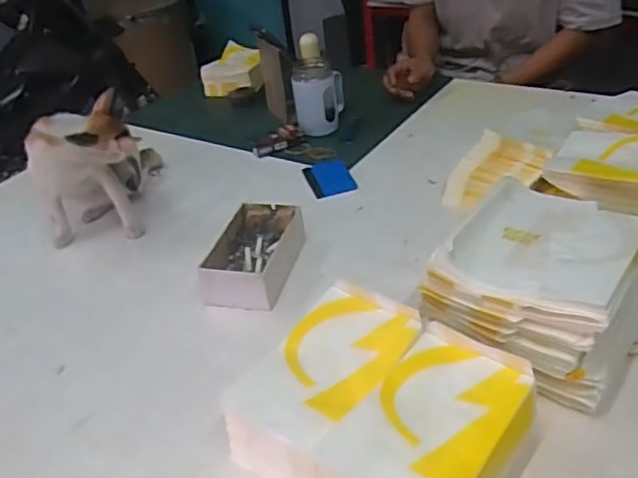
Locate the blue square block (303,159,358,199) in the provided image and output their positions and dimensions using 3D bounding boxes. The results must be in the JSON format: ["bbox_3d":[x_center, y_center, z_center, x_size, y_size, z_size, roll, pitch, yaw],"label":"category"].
[{"bbox_3d":[0.018,-0.104,1.036,0.072,0.005,0.108,-14,35,-9],"label":"blue square block"}]

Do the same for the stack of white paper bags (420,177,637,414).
[{"bbox_3d":[0.244,0.048,0.673,0.188,0.119,0.204,20,43,34],"label":"stack of white paper bags"}]

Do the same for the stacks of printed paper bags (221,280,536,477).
[{"bbox_3d":[0.056,0.164,0.578,0.239,0.089,0.193,20,43,34],"label":"stacks of printed paper bags"}]

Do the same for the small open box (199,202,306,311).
[{"bbox_3d":[-0.086,0.021,0.833,0.098,0.056,0.180,3,36,16],"label":"small open box"}]

